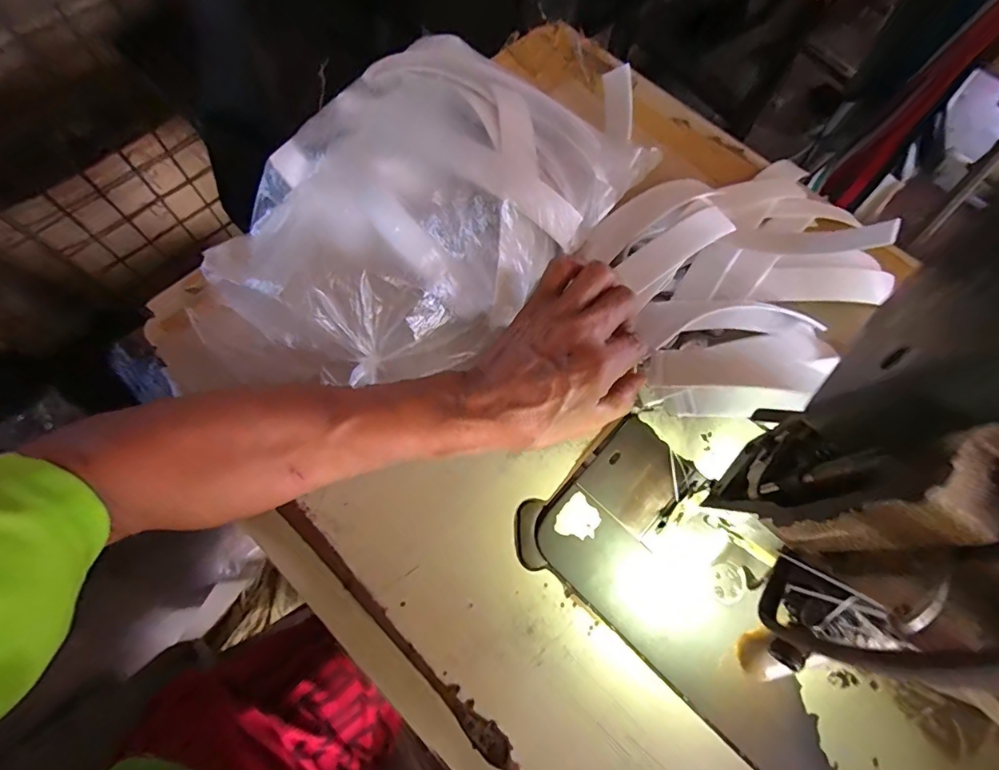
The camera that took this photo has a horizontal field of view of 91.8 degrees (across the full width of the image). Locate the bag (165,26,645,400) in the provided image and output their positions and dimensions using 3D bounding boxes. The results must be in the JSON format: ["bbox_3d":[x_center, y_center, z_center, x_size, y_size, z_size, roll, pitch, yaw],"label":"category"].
[{"bbox_3d":[-0.068,-0.119,0.336,0.202,0.085,0.303,40,73,12],"label":"bag"}]

